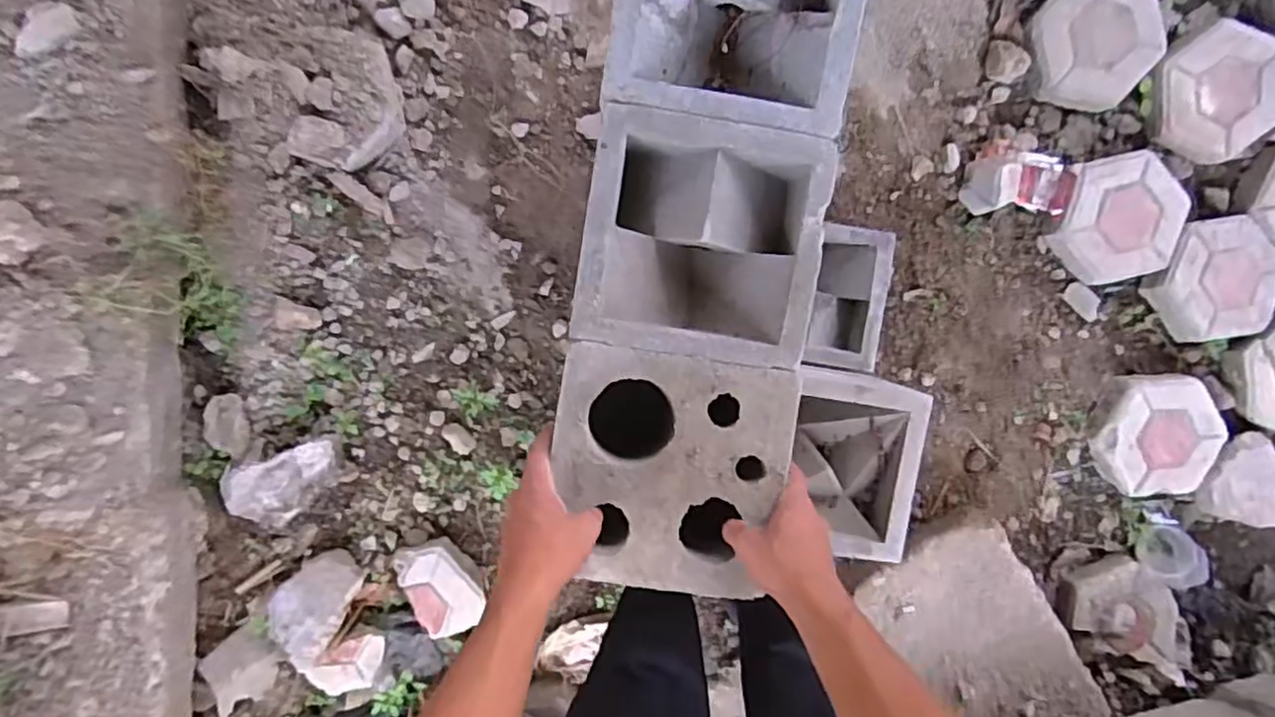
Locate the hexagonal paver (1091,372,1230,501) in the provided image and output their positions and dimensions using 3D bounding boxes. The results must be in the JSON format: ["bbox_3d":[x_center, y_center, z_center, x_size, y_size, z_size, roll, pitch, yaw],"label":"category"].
[{"bbox_3d":[0.878,0.130,1.168,0.193,0.066,0.202,4,97,-3],"label":"hexagonal paver"}]

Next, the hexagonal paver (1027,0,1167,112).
[{"bbox_3d":[0.722,-0.502,1.083,0.205,0.048,0.198,11,96,-4],"label":"hexagonal paver"}]

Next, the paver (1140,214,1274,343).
[{"bbox_3d":[0.951,-0.130,1.144,0.200,0.058,0.197,-9,97,-1],"label":"paver"}]

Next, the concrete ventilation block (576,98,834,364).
[{"bbox_3d":[0.054,-0.102,0.606,0.198,0.069,0.198,8,97,-4],"label":"concrete ventilation block"}]

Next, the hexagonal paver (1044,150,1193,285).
[{"bbox_3d":[0.783,-0.228,1.125,0.187,0.053,0.209,4,97,-3],"label":"hexagonal paver"}]

